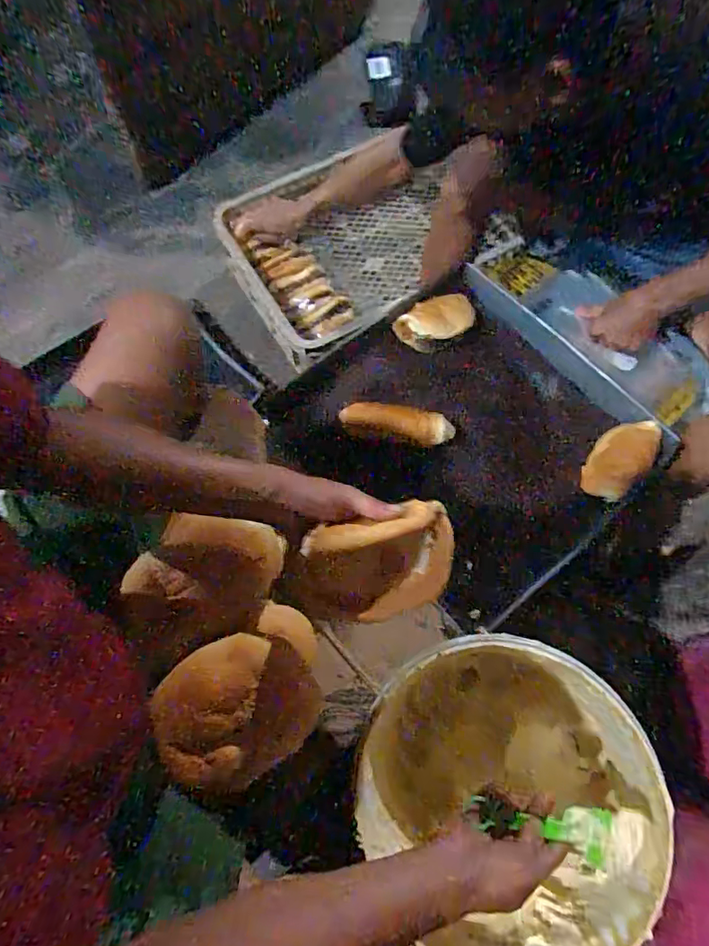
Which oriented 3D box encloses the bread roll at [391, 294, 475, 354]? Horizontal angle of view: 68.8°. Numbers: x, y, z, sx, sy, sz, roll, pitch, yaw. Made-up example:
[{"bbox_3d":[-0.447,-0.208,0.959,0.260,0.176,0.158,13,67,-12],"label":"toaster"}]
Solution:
[{"bbox_3d":[0.134,-0.243,0.861,0.123,0.054,0.071,-31,71,-12],"label":"bread roll"}]

